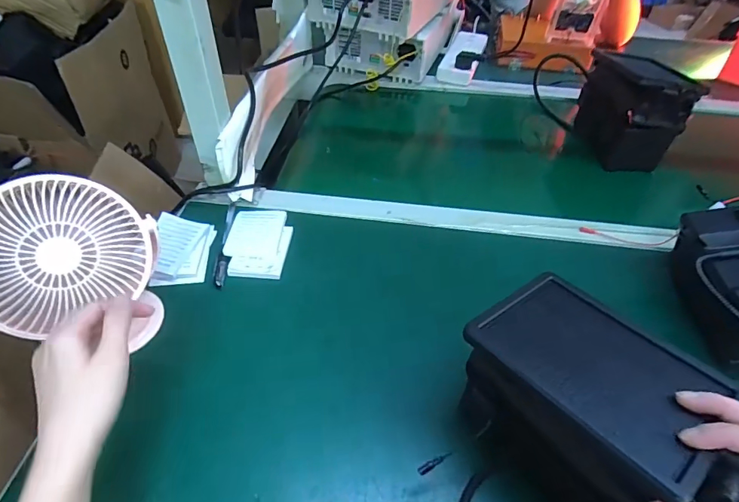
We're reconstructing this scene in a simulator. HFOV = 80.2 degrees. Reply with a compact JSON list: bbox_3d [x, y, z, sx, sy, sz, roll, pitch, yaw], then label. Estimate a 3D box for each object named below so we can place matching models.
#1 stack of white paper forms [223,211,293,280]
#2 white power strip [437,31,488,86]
[{"bbox_3d":[-0.145,-0.011,0.573,0.077,0.019,0.113,1,45,0],"label":"stack of white paper forms"},{"bbox_3d":[0.215,-0.449,0.986,0.076,0.030,0.232,14,47,13],"label":"white power strip"}]

